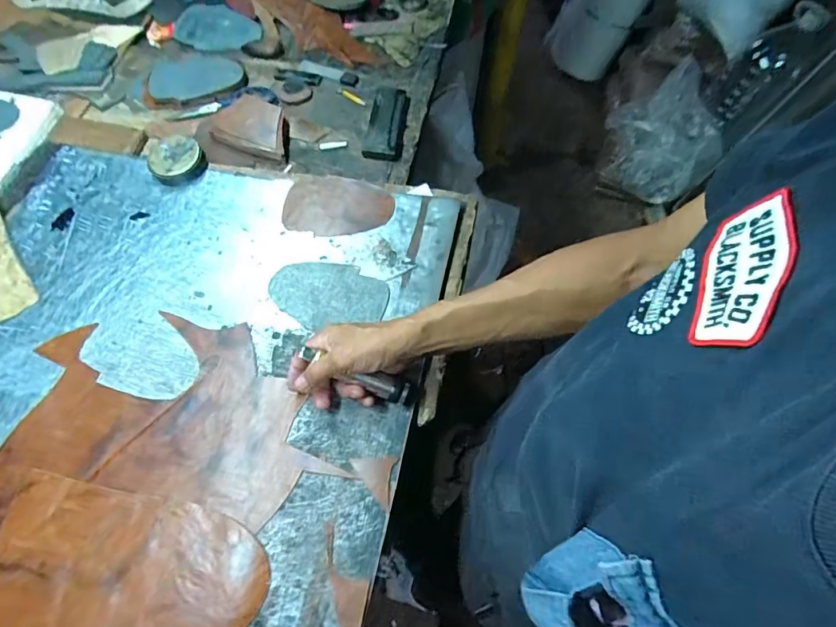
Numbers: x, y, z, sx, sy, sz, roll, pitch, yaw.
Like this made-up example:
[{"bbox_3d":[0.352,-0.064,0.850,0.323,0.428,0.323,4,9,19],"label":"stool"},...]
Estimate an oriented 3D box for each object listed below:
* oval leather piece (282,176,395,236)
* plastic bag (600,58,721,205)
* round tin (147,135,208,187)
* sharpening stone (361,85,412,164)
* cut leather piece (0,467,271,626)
[{"bbox_3d":[-0.110,-0.147,0.643,0.149,0.005,0.088,10,73,10],"label":"oval leather piece"},{"bbox_3d":[0.809,-0.587,1.560,0.295,0.247,0.377,-10,66,-6],"label":"plastic bag"},{"bbox_3d":[-0.353,-0.223,0.684,0.076,0.029,0.071,-1,63,2],"label":"round tin"},{"bbox_3d":[-0.048,-0.312,0.755,0.058,0.023,0.172,5,64,5],"label":"sharpening stone"},{"bbox_3d":[-0.289,0.256,0.456,0.273,0.006,0.149,8,64,4],"label":"cut leather piece"}]

